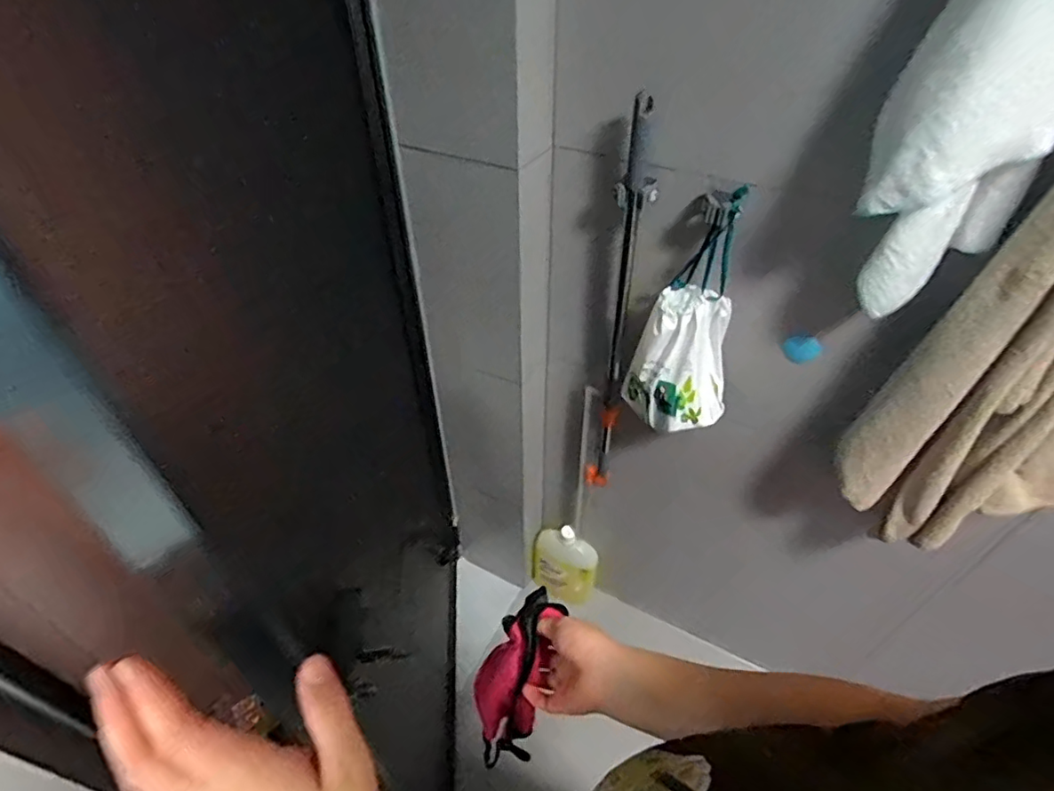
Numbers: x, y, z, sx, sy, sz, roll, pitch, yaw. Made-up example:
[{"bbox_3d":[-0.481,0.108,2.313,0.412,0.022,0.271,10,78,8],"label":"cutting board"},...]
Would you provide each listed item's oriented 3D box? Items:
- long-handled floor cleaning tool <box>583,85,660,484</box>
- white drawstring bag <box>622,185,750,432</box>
[{"bbox_3d":[0.148,-0.094,0.959,0.044,0.759,0.050,-16,45,-17],"label":"long-handled floor cleaning tool"},{"bbox_3d":[0.241,-0.092,0.810,0.100,0.333,0.128,-27,49,-27],"label":"white drawstring bag"}]

